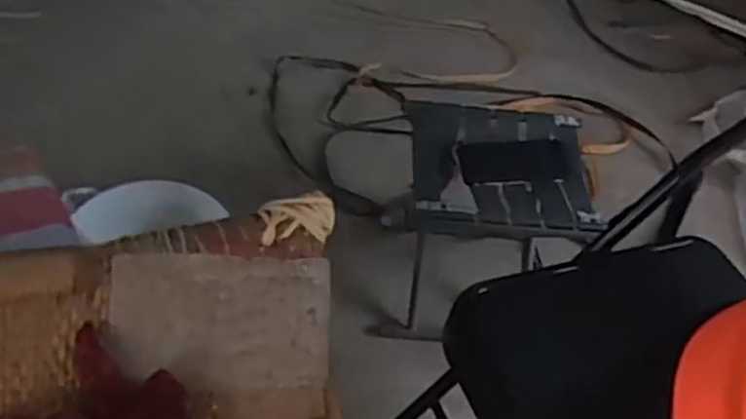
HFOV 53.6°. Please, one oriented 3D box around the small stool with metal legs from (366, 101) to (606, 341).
[{"bbox_3d":[0.174,0.011,1.229,0.329,0.331,0.299,-1,51,5],"label":"small stool with metal legs"}]

